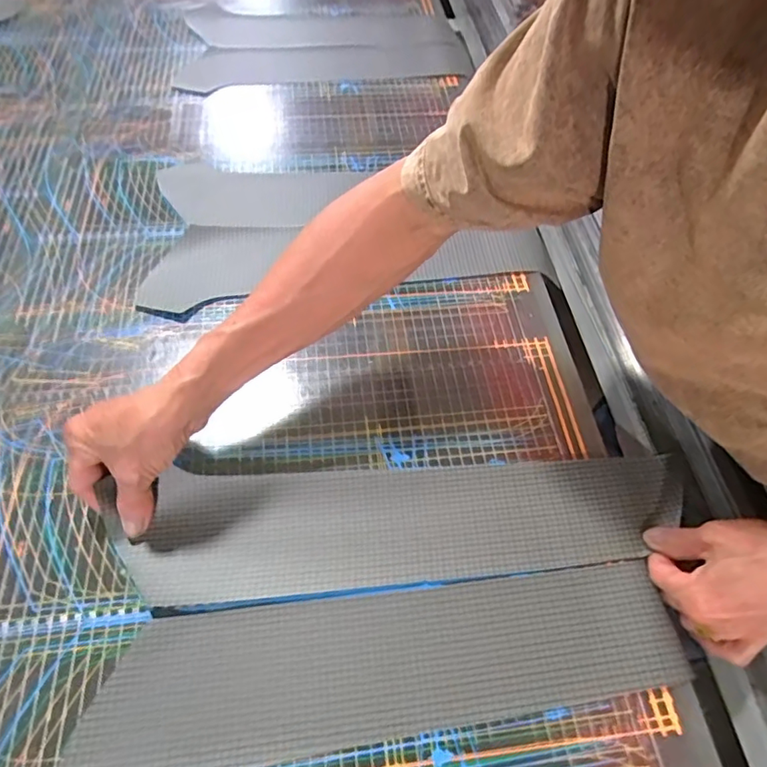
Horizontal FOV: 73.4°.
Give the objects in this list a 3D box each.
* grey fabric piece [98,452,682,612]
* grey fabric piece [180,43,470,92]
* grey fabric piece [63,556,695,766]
[{"bbox_3d":[0.024,0.105,0.399,0.431,0.019,0.091,-4,58,-6],"label":"grey fabric piece"},{"bbox_3d":[-0.077,-0.465,0.749,0.417,0.018,0.113,-5,58,-7],"label":"grey fabric piece"},{"bbox_3d":[0.007,0.192,0.355,0.400,0.007,0.097,-7,58,-7],"label":"grey fabric piece"}]

